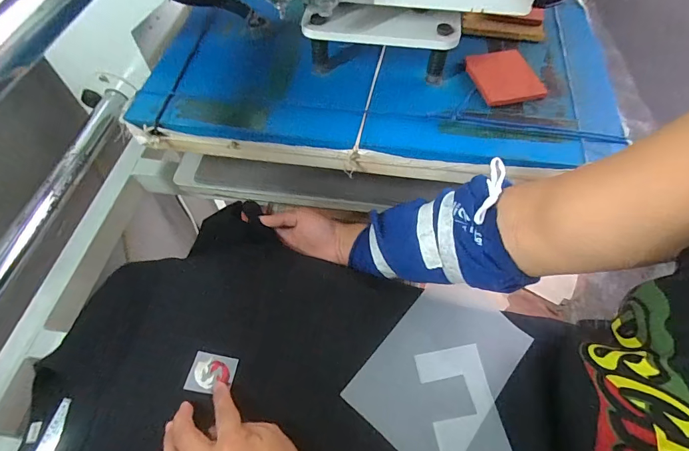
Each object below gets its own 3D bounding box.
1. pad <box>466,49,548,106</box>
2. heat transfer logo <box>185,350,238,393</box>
[{"bbox_3d":[0.207,-0.196,0.484,0.084,0.009,0.098,-11,59,-6],"label":"pad"},{"bbox_3d":[-0.147,0.164,0.415,0.049,0.004,0.040,7,59,6],"label":"heat transfer logo"}]

